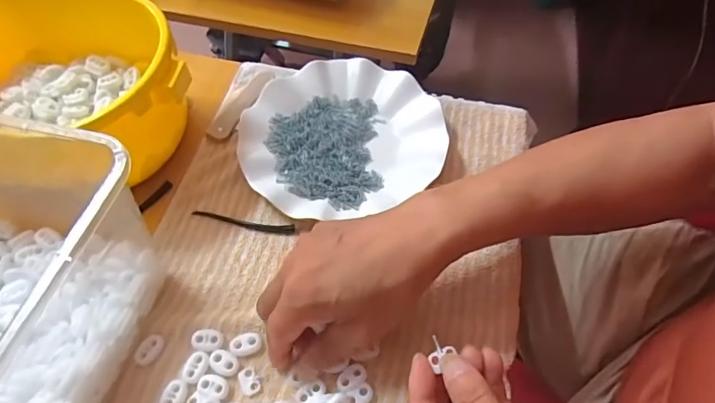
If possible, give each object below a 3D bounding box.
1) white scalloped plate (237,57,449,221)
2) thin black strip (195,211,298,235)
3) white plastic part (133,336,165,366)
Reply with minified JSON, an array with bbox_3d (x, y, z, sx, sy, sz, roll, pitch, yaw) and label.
[{"bbox_3d":[-0.016,-0.062,0.439,0.180,0.023,0.170,-1,57,1],"label":"white scalloped plate"},{"bbox_3d":[-0.097,0.019,0.399,0.089,0.006,0.009,8,58,7],"label":"thin black strip"},{"bbox_3d":[-0.150,0.106,0.339,0.015,0.004,0.023,25,61,17],"label":"white plastic part"}]

